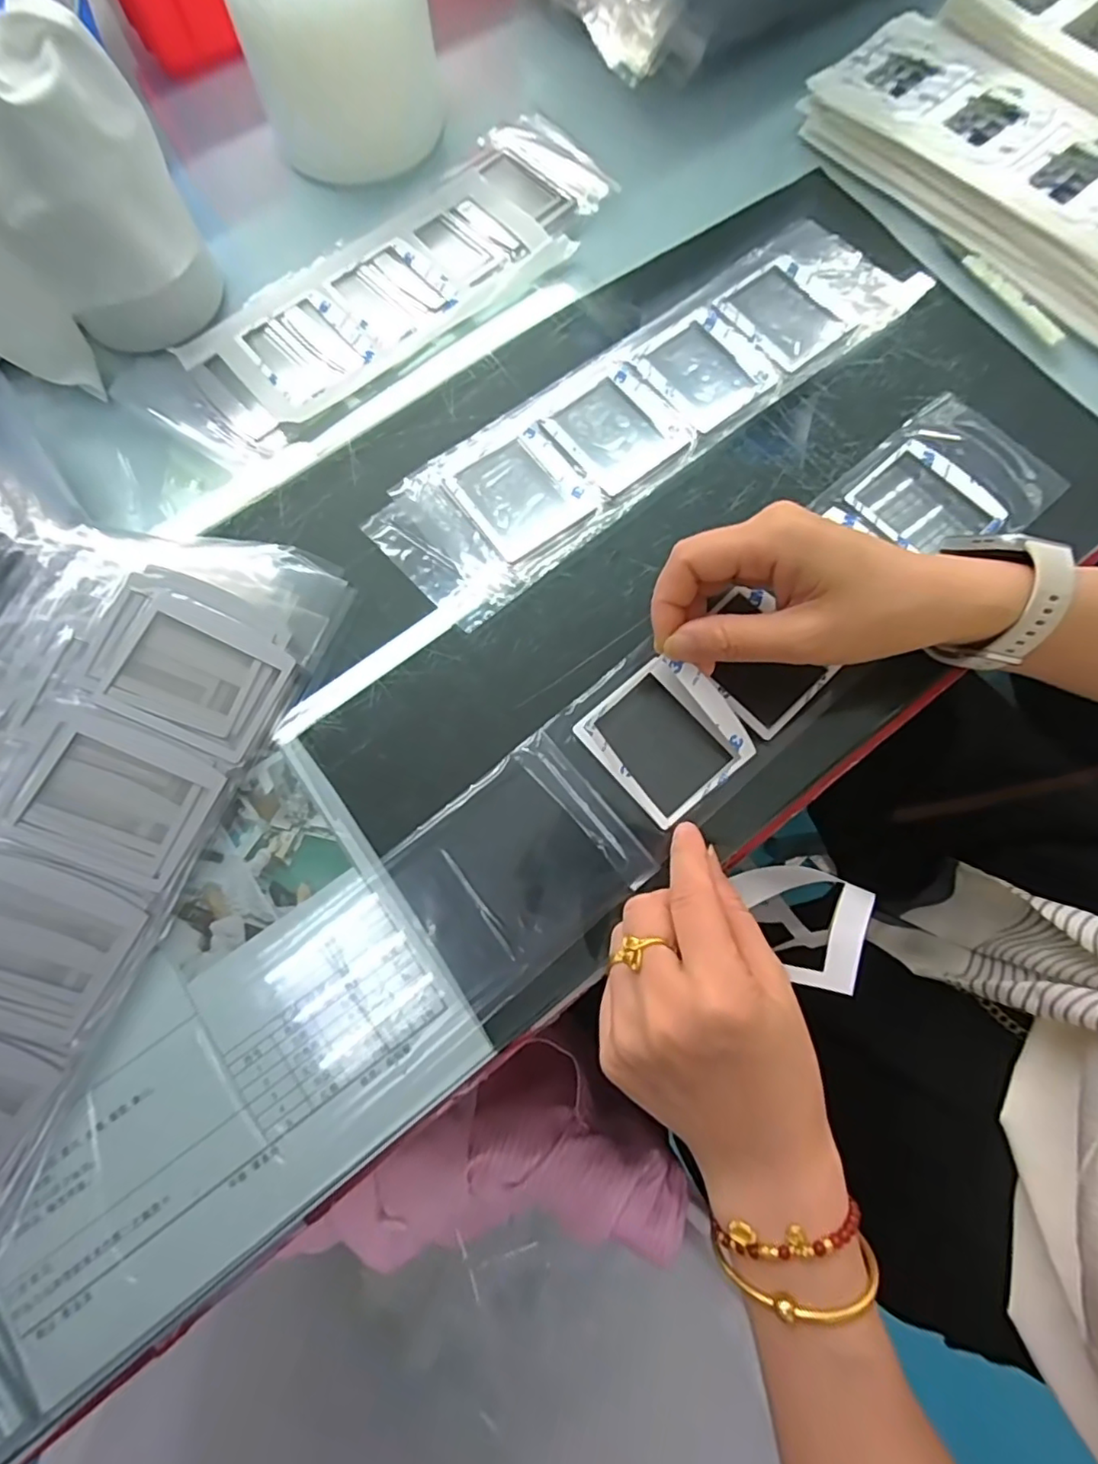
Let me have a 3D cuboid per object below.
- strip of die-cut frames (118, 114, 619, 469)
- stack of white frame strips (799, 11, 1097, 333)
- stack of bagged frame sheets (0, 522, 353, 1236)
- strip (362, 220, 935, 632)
[{"bbox_3d":[-0.096,-0.267,0.357,0.305,0.004,0.101,-41,80,-9],"label":"strip of die-cut frames"},{"bbox_3d":[0.304,-0.307,0.353,0.097,0.027,0.323,-41,81,-9],"label":"stack of white frame strips"},{"bbox_3d":[-0.234,0.055,0.265,0.136,0.034,0.359,23,78,5],"label":"stack of bagged frame sheets"},{"bbox_3d":[0.058,-0.190,0.338,0.338,0.006,0.086,-38,80,-9],"label":"strip"}]

